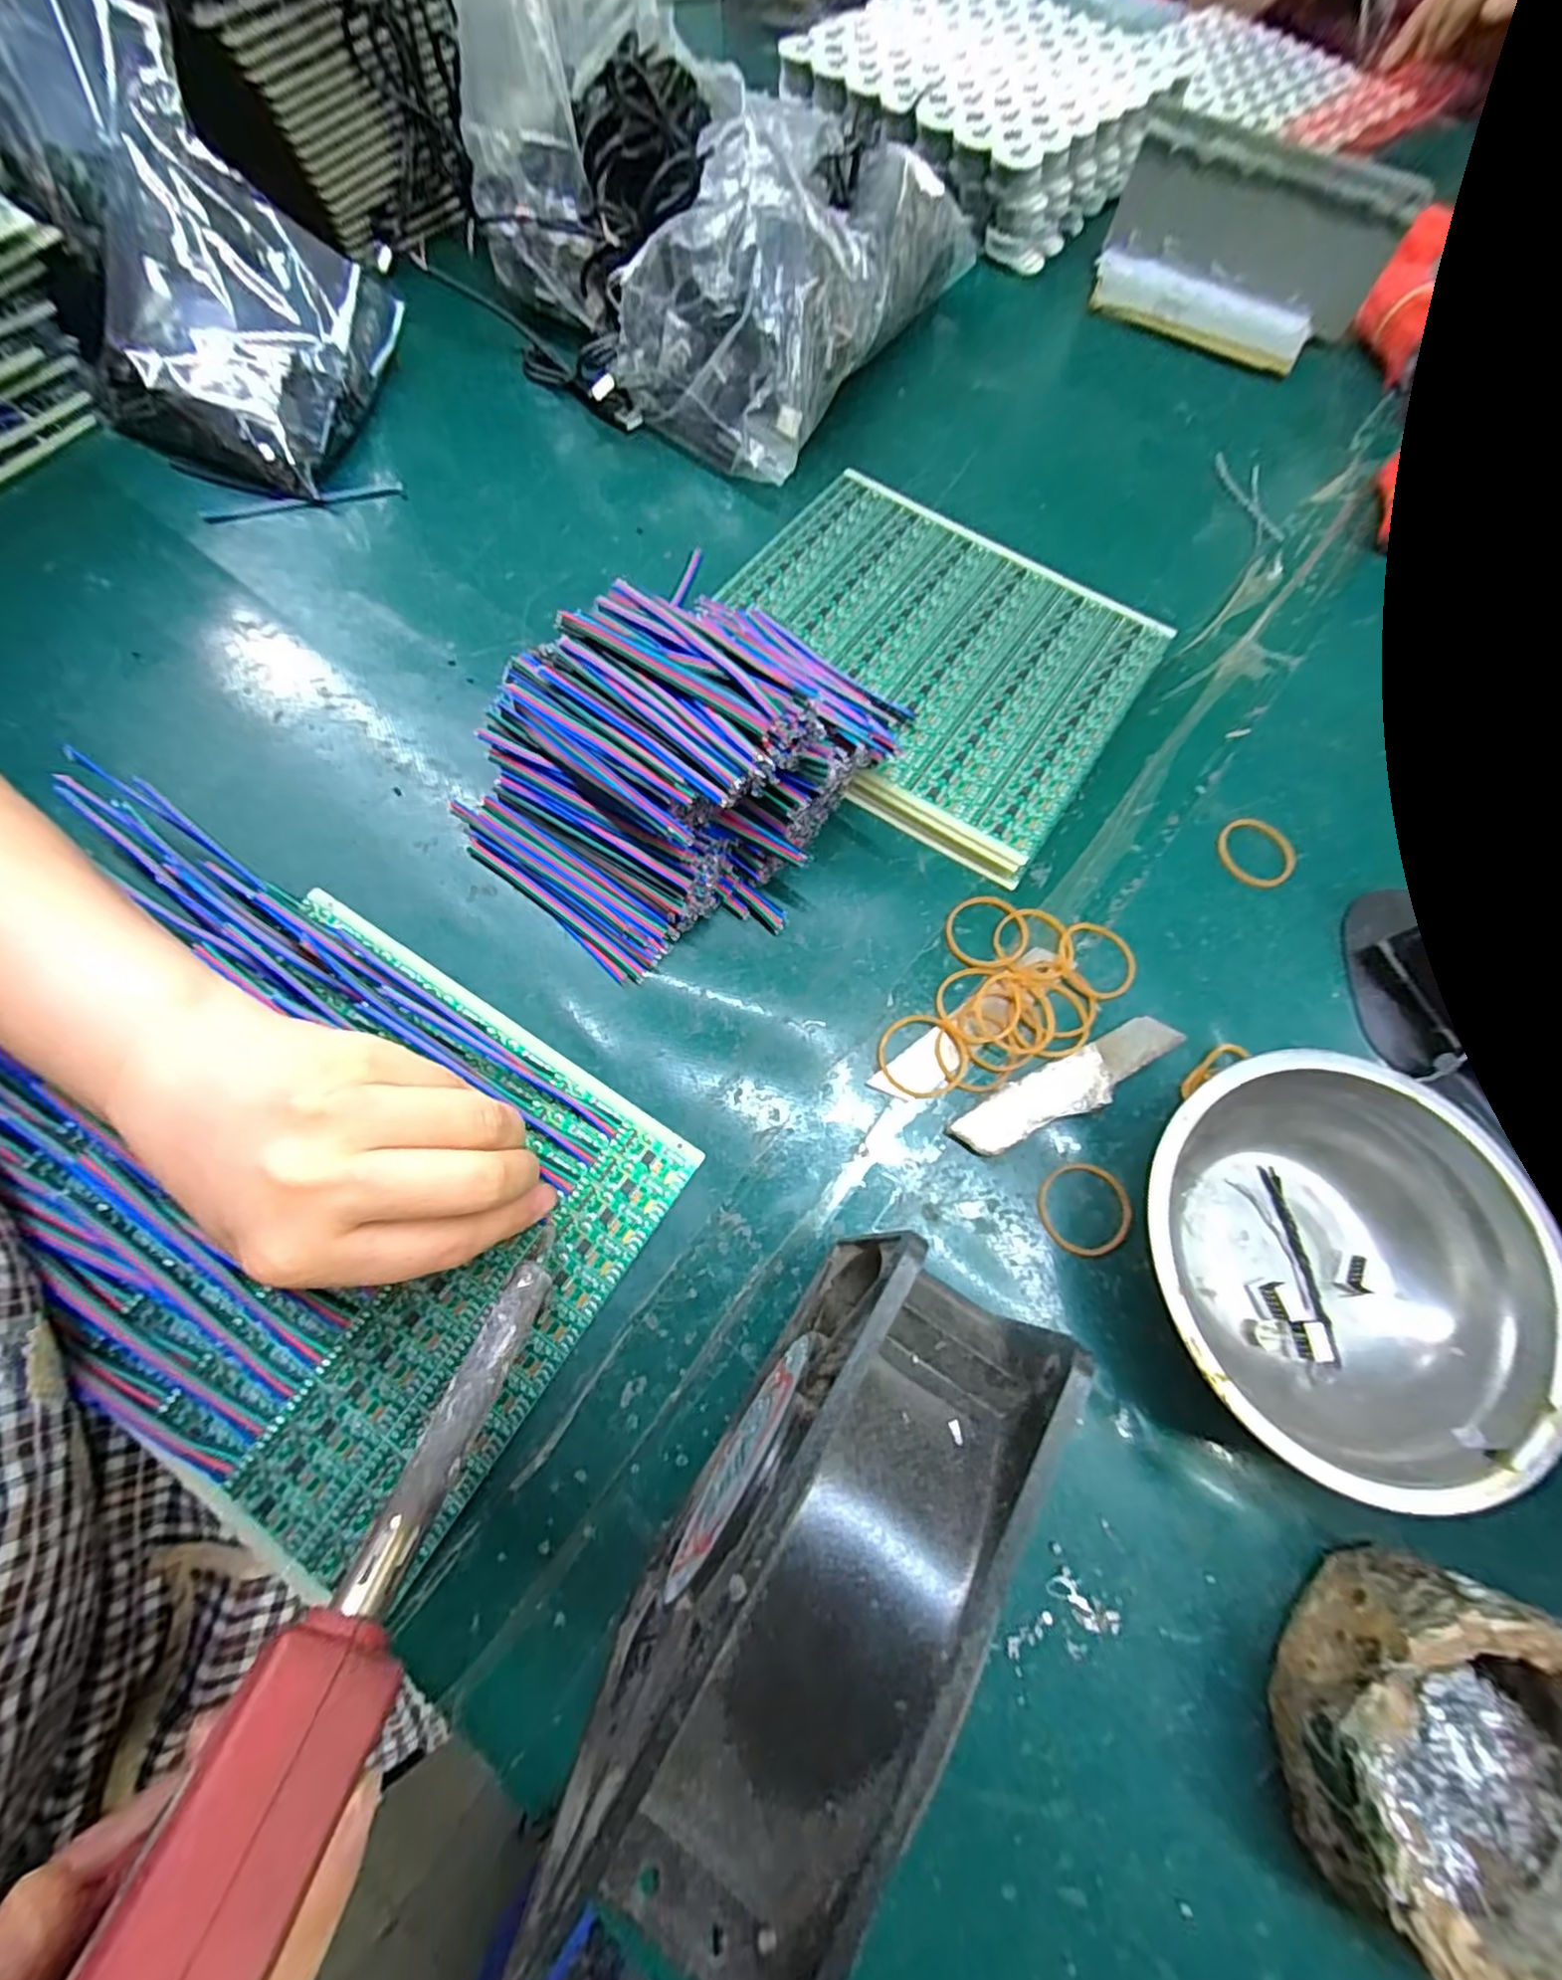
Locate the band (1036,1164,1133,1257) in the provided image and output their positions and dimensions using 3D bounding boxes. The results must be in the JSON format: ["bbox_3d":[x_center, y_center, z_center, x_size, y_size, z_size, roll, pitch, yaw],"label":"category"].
[{"bbox_3d":[0.111,0.079,0.245,0.034,0.004,0.031,1,69,-2],"label":"band"}]

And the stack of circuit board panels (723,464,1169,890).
[{"bbox_3d":[0.069,-0.164,0.331,0.192,0.013,0.173,33,71,10],"label":"stack of circuit board panels"}]

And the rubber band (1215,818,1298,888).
[{"bbox_3d":[0.214,-0.062,0.303,0.034,0.004,0.032,1,69,-2],"label":"rubber band"}]

